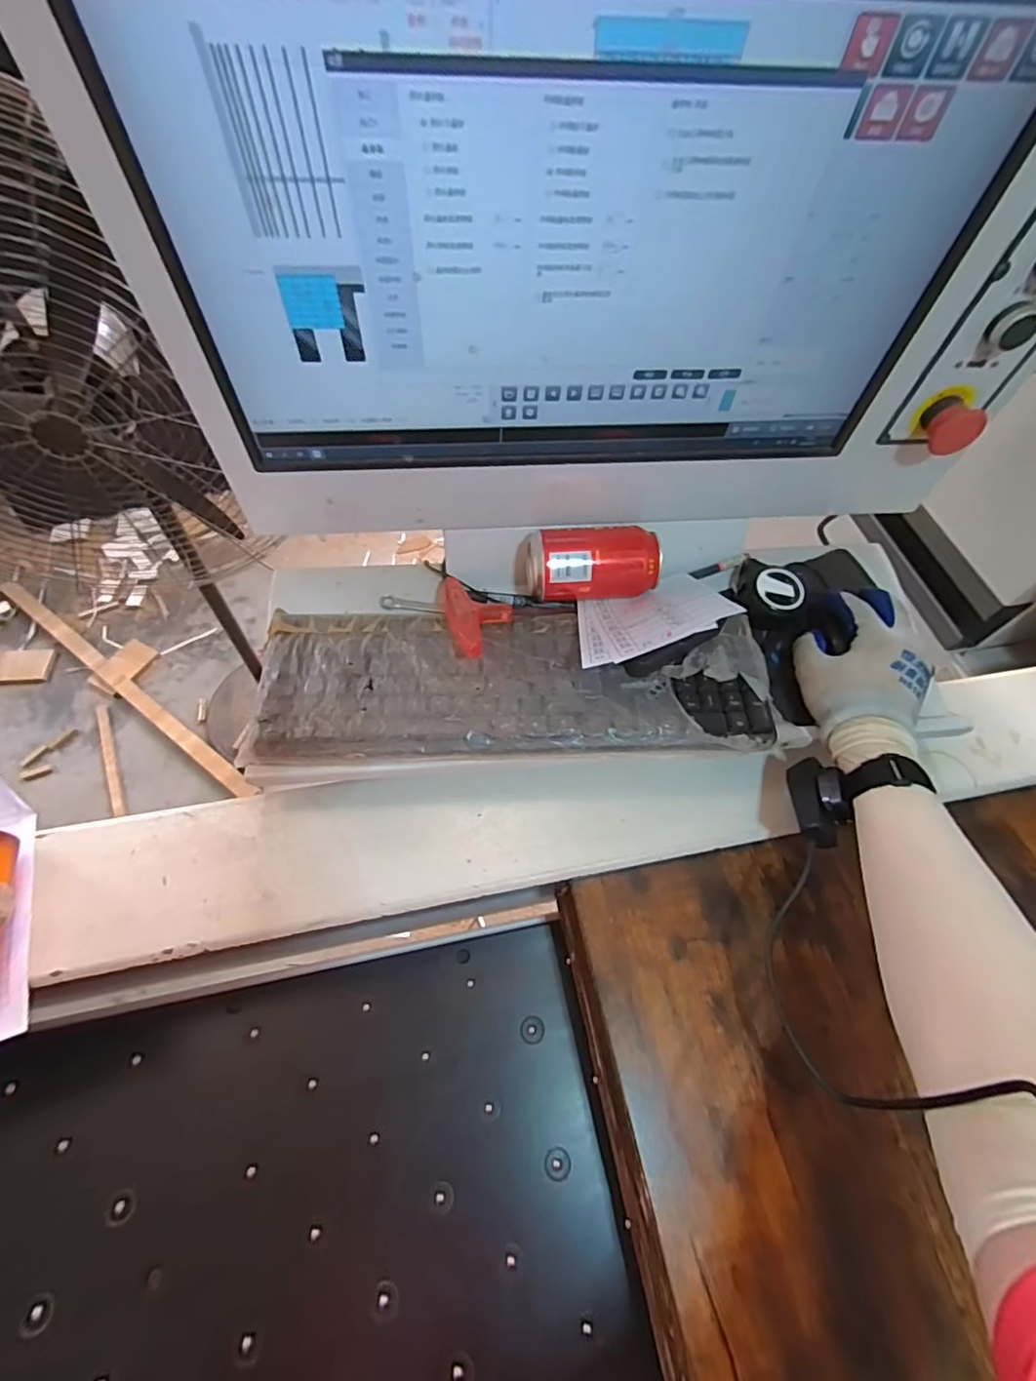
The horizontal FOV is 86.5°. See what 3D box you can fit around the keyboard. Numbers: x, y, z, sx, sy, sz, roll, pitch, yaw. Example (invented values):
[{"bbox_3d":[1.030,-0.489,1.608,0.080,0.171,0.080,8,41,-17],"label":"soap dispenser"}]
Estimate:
[{"bbox_3d":[0.000,-0.009,0.478,0.427,0.024,0.133,-1,60,-5],"label":"keyboard"}]

